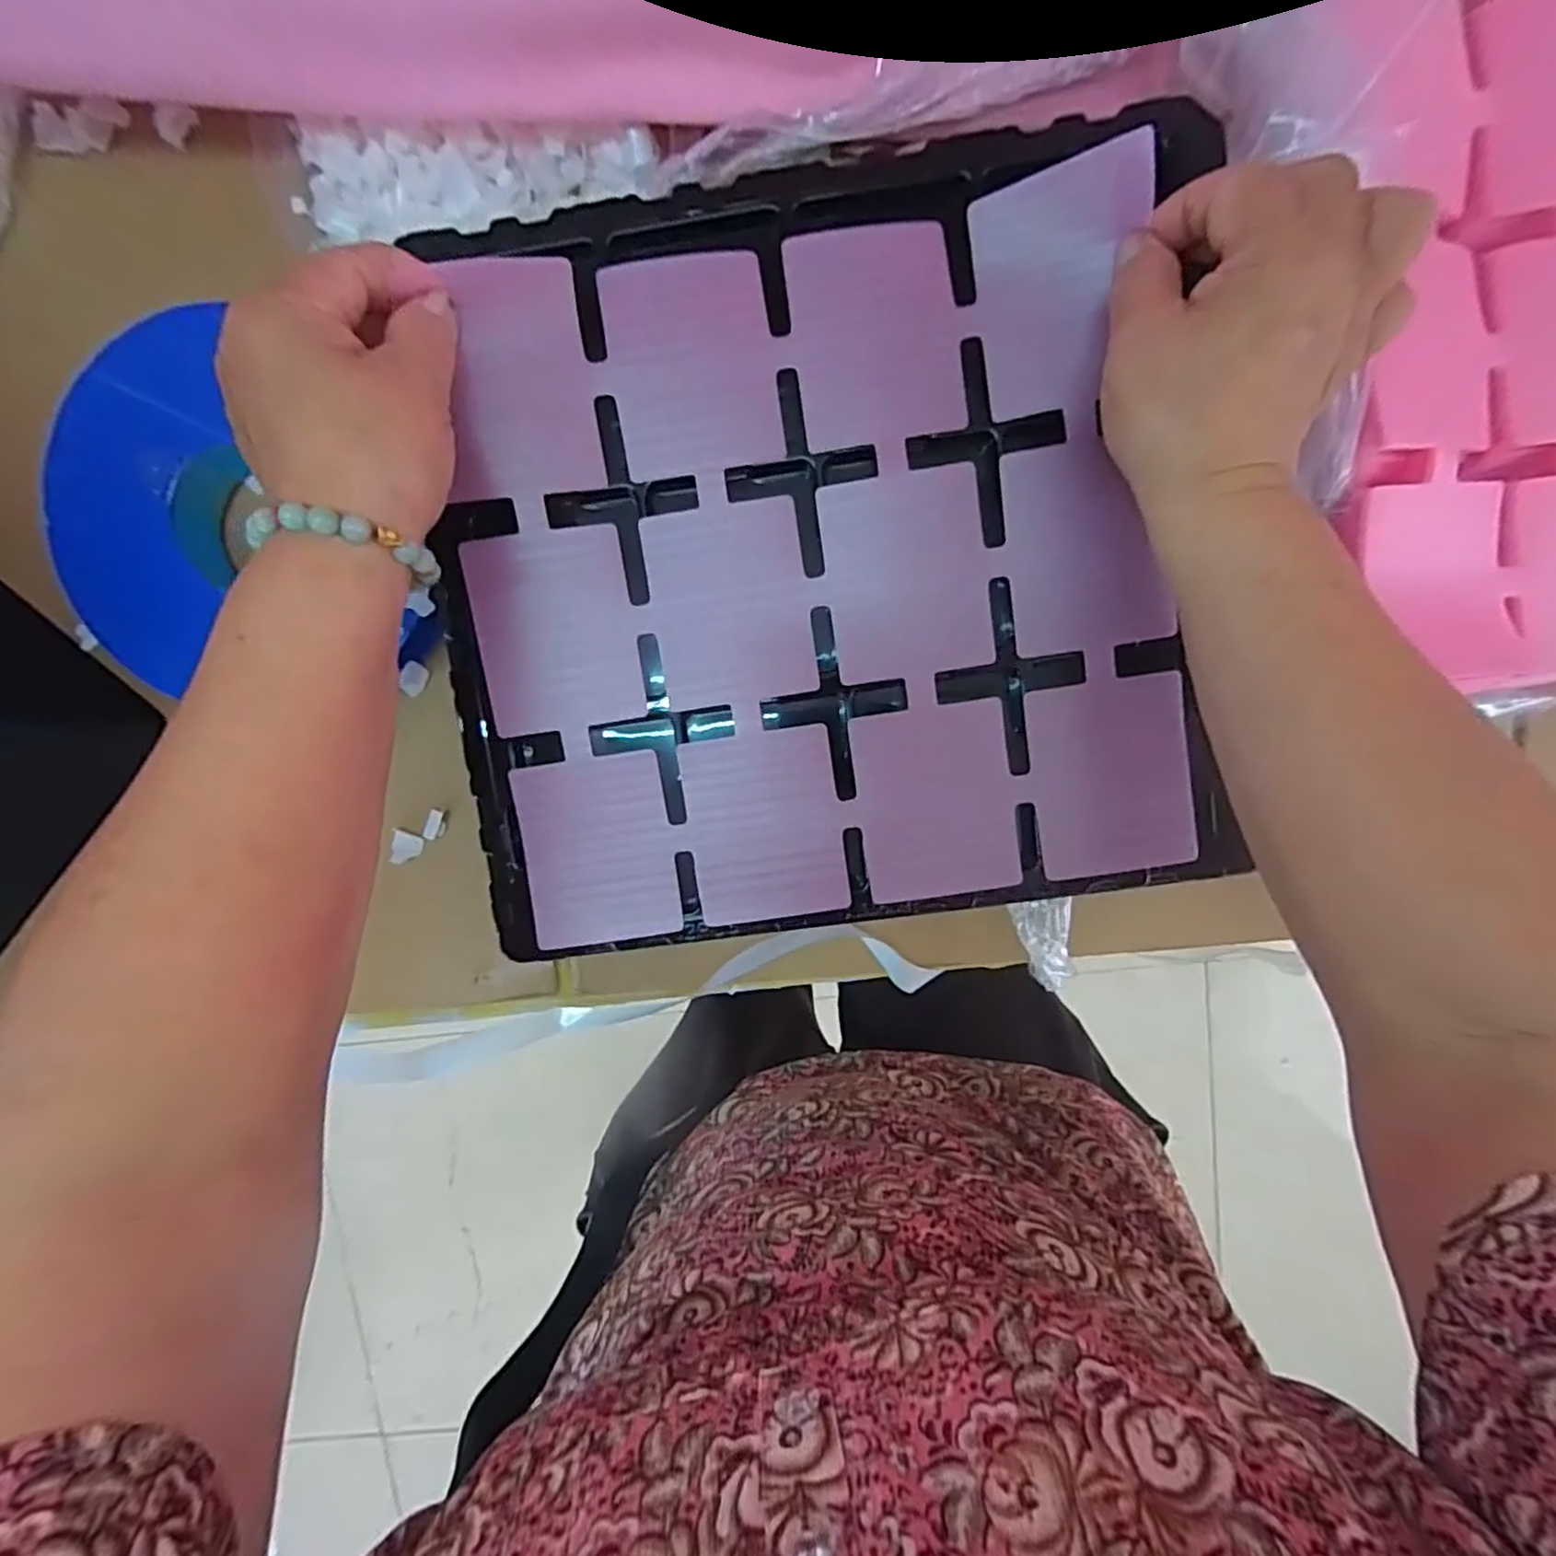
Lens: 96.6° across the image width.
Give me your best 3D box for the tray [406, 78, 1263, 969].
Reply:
[{"bbox_3d":[0.012,-0.095,0.311,0.335,0.024,0.332,-8,96,3],"label":"tray"}]

